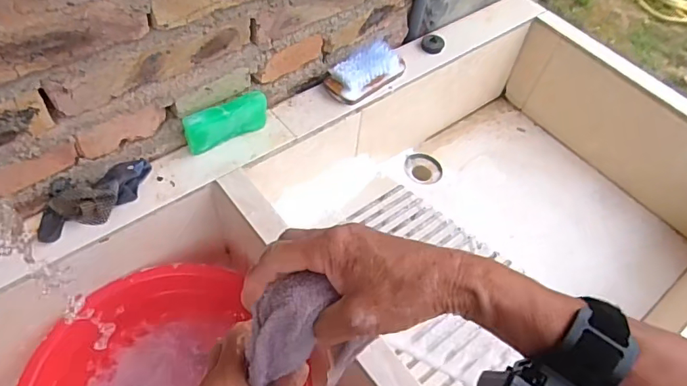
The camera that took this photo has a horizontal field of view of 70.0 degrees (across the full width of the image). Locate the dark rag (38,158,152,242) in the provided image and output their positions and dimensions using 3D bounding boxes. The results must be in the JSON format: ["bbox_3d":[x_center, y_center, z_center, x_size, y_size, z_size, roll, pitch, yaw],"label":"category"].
[{"bbox_3d":[-0.282,0.005,0.561,0.135,0.035,0.052,-32,64,-24],"label":"dark rag"}]

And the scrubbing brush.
[{"bbox_3d":[0.033,-0.182,0.731,0.129,0.033,0.064,-38,66,-26],"label":"scrubbing brush"}]

